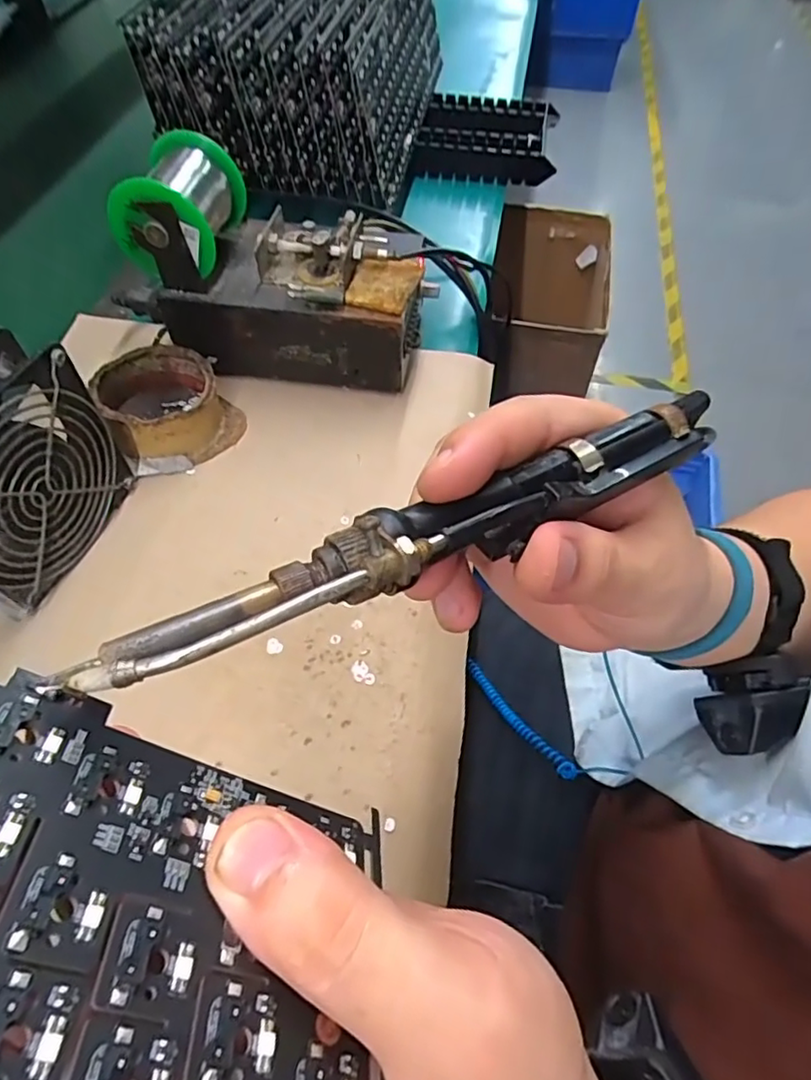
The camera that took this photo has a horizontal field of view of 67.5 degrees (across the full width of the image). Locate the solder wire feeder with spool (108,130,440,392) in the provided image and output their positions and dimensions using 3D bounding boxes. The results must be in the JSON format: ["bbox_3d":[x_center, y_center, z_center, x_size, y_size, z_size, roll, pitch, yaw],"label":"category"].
[{"bbox_3d":[-0.092,-0.209,0.454,0.216,0.128,0.121,7,56,6],"label":"solder wire feeder with spool"}]

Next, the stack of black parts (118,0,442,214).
[{"bbox_3d":[-0.101,-0.523,0.650,0.243,0.117,0.379,9,56,7],"label":"stack of black parts"}]

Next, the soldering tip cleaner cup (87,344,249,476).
[{"bbox_3d":[-0.172,-0.099,0.437,0.083,0.047,0.089,0,55,1],"label":"soldering tip cleaner cup"}]

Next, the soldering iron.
[{"bbox_3d":[0.014,-0.005,0.162,0.191,0.014,0.025,-22,57,-23],"label":"soldering iron"}]

